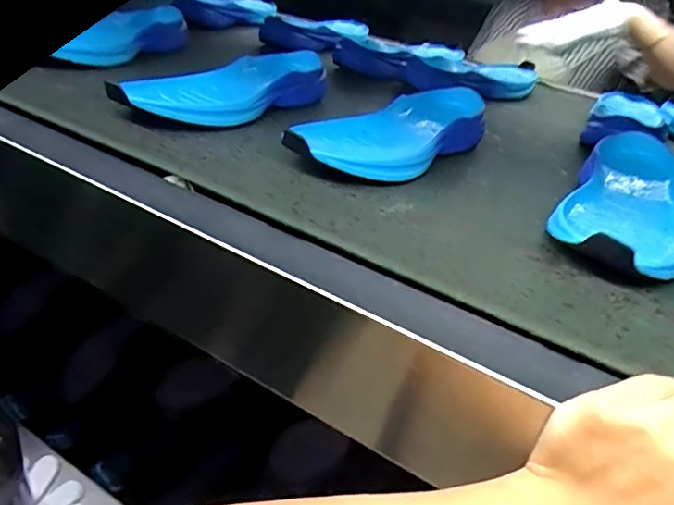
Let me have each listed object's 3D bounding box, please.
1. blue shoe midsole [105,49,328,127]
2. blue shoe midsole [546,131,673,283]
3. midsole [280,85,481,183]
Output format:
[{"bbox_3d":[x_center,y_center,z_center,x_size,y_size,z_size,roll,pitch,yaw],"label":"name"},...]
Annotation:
[{"bbox_3d":[-0.103,-0.166,0.544,0.076,0.041,0.266,28,41,22],"label":"blue shoe midsole"},{"bbox_3d":[0.247,-0.042,0.446,0.094,0.039,0.263,28,41,22],"label":"blue shoe midsole"},{"bbox_3d":[0.057,-0.114,0.511,0.095,0.044,0.257,29,36,29],"label":"midsole"}]

